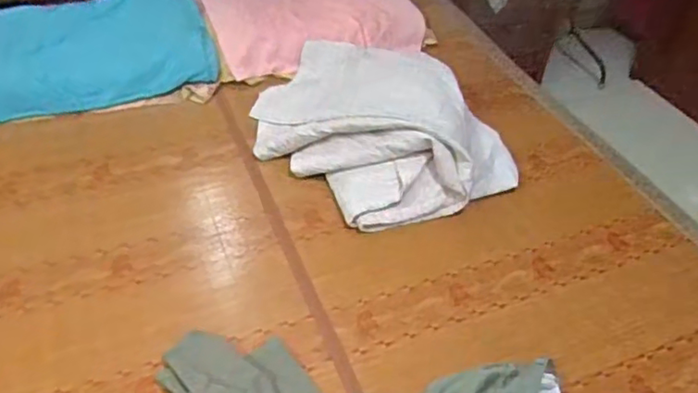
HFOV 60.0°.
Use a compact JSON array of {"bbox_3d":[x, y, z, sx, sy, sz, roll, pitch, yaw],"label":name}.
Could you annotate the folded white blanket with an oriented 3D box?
[{"bbox_3d":[0.034,-0.198,1.467,0.452,0.145,0.662,-24,50,-26],"label":"folded white blanket"}]

